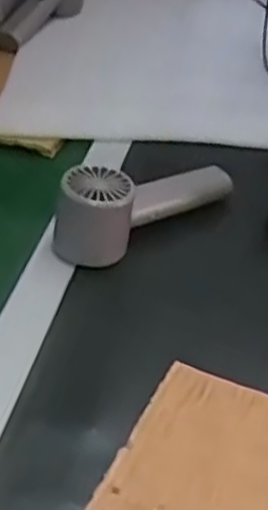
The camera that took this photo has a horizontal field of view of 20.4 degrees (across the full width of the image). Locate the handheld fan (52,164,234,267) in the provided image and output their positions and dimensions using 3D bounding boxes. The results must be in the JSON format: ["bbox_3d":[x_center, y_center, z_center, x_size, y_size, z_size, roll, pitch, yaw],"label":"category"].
[{"bbox_3d":[0.010,-0.048,0.592,0.050,0.069,0.157,32,48,32],"label":"handheld fan"}]

